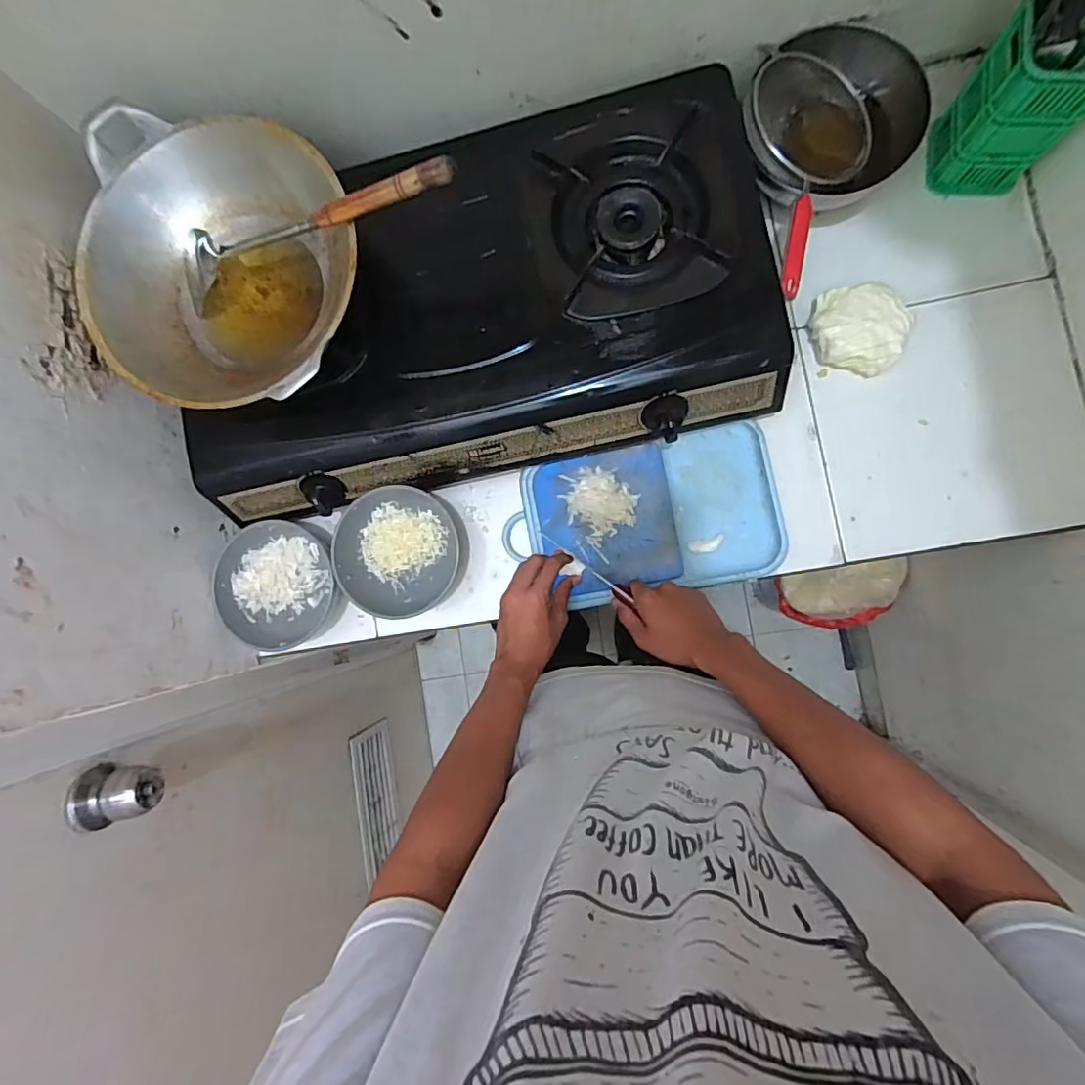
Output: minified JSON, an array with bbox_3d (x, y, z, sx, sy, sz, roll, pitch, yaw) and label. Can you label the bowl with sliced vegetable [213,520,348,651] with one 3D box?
[{"bbox_3d":[-0.350,0.059,0.730,0.142,0.063,0.160,-25,84,6],"label":"bowl with sliced vegetable"}]

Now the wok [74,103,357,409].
[{"bbox_3d":[-0.328,-0.284,0.592,0.282,0.105,0.293,0,87,8],"label":"wok"}]

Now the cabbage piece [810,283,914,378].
[{"bbox_3d":[0.385,-0.258,0.672,0.106,0.044,0.100,10,89,8],"label":"cabbage piece"}]

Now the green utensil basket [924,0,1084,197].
[{"bbox_3d":[0.524,-0.482,0.610,0.101,0.182,0.091,9,88,8],"label":"green utensil basket"}]

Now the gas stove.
[{"bbox_3d":[-0.089,-0.258,0.661,0.690,0.106,0.356,-15,85,7],"label":"gas stove"}]

